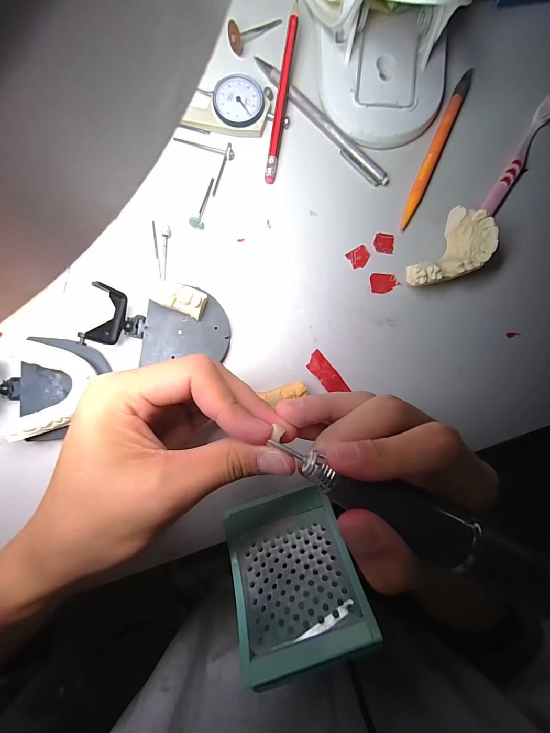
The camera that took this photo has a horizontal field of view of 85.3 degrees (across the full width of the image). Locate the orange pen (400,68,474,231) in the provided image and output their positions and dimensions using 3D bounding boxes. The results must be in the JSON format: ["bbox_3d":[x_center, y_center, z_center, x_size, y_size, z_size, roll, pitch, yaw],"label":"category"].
[{"bbox_3d":[0.126,-0.170,0.233,0.012,0.006,0.134,23,89,-2],"label":"orange pen"}]

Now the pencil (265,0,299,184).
[{"bbox_3d":[0.005,-0.203,0.224,0.008,0.017,0.122,9,89,-3],"label":"pencil"}]

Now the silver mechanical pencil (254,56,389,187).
[{"bbox_3d":[0.035,-0.189,0.230,0.136,0.005,0.012,44,88,-2],"label":"silver mechanical pencil"}]

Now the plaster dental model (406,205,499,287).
[{"bbox_3d":[0.127,-0.079,0.220,0.038,0.029,0.064,38,88,-2],"label":"plaster dental model"}]

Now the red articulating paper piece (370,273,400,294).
[{"bbox_3d":[0.085,-0.065,0.230,0.023,0.004,0.016,-2,90,-3],"label":"red articulating paper piece"}]

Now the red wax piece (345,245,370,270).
[{"bbox_3d":[0.066,-0.085,0.231,0.016,0.004,0.015,-32,91,-2],"label":"red wax piece"}]

